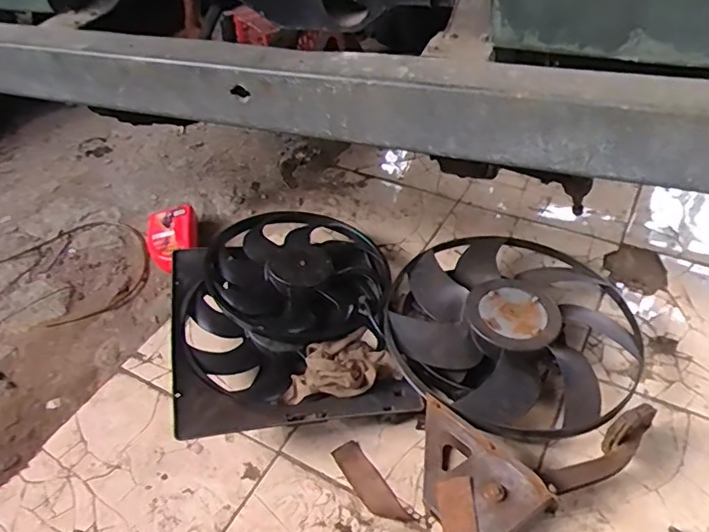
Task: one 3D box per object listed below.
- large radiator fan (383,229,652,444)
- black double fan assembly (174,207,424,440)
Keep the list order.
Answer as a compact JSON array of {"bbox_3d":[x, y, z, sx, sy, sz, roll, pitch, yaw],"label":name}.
[{"bbox_3d":[0.298,0.118,1.066,0.460,0.124,0.448,-4,44,4],"label":"large radiator fan"},{"bbox_3d":[-0.124,0.081,1.081,0.419,0.138,0.519,-13,44,-7],"label":"black double fan assembly"}]

